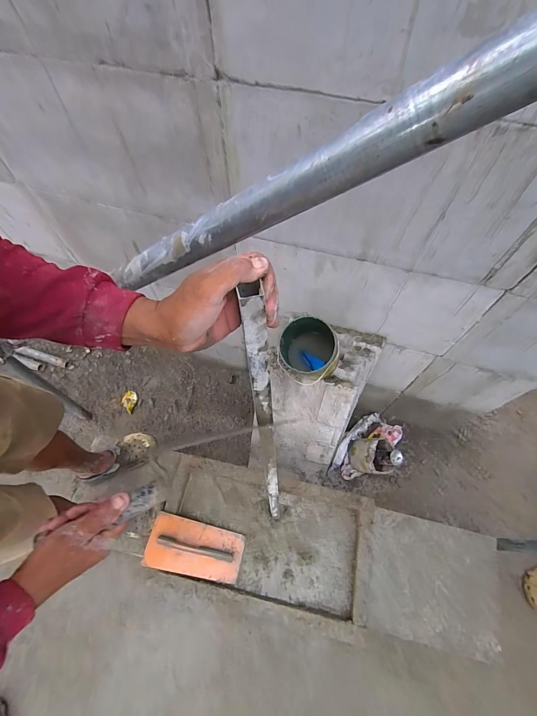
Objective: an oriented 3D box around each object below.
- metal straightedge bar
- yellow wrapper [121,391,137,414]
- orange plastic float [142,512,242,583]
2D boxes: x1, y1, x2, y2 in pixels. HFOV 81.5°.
[{"bbox_3d":[-0.001,0.197,0.637,0.027,0.854,0.033,-8,51,-3],"label":"metal straightedge bar"},{"bbox_3d":[-0.797,0.246,1.767,0.090,0.013,0.120,14,64,7],"label":"yellow wrapper"},{"bbox_3d":[-0.241,0.630,1.024,0.301,0.060,0.154,13,63,7],"label":"orange plastic float"}]

